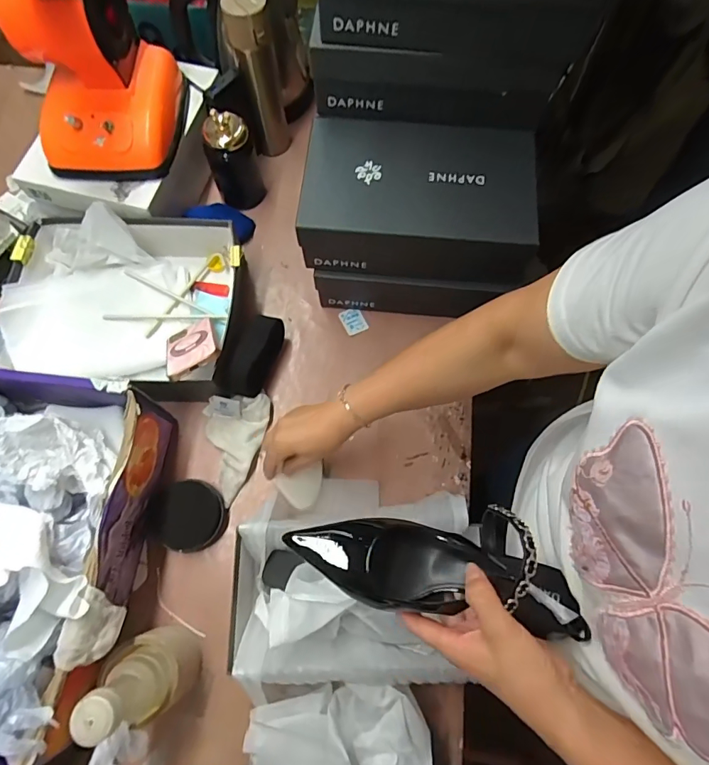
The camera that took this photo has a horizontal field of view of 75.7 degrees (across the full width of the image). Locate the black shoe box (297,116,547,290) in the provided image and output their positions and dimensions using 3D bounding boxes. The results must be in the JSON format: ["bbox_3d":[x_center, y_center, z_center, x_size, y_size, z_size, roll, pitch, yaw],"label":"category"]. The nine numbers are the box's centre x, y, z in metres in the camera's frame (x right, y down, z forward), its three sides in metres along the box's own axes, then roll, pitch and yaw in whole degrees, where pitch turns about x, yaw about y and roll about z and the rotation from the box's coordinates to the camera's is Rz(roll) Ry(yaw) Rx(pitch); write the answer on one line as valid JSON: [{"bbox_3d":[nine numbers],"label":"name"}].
[{"bbox_3d":[0.085,-0.245,0.619,0.291,0.095,0.180,7,72,2],"label":"black shoe box"}]

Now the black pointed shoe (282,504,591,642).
[{"bbox_3d":[0.067,0.151,0.395,0.238,0.062,0.088,6,71,11],"label":"black pointed shoe"}]

